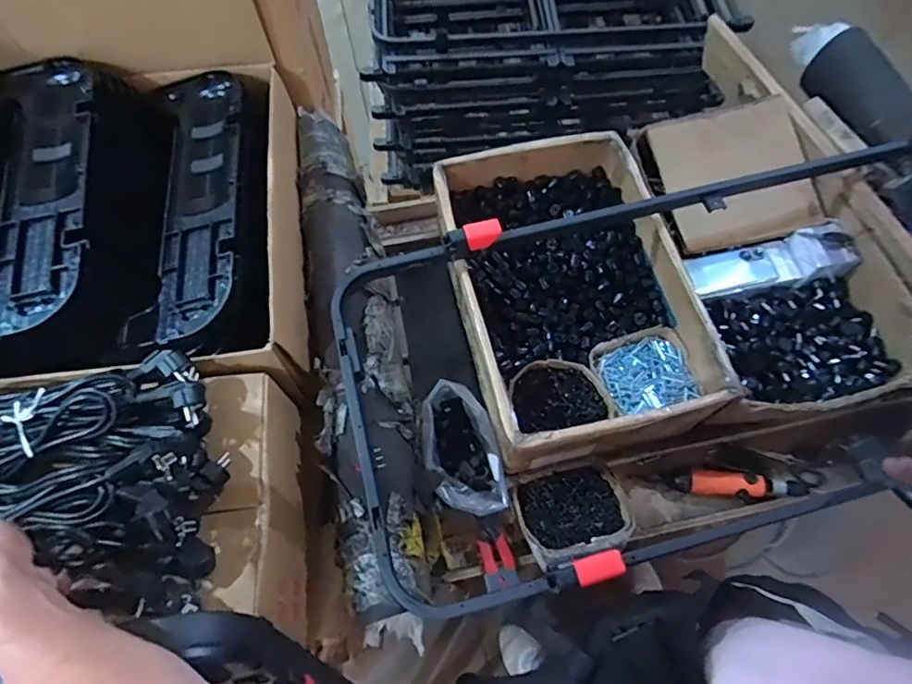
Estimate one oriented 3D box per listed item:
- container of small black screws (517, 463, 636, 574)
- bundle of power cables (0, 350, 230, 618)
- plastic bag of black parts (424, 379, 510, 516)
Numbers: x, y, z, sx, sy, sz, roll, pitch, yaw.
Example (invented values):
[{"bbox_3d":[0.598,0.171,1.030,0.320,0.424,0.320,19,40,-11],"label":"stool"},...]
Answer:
[{"bbox_3d":[0.176,0.262,0.839,0.166,0.063,0.153,-15,46,-13],"label":"container of small black screws"},{"bbox_3d":[-0.511,0.179,0.601,0.464,0.094,0.269,-10,66,-3],"label":"bundle of power cables"},{"bbox_3d":[0.006,0.173,0.860,0.108,0.120,0.203,-16,66,-6],"label":"plastic bag of black parts"}]

